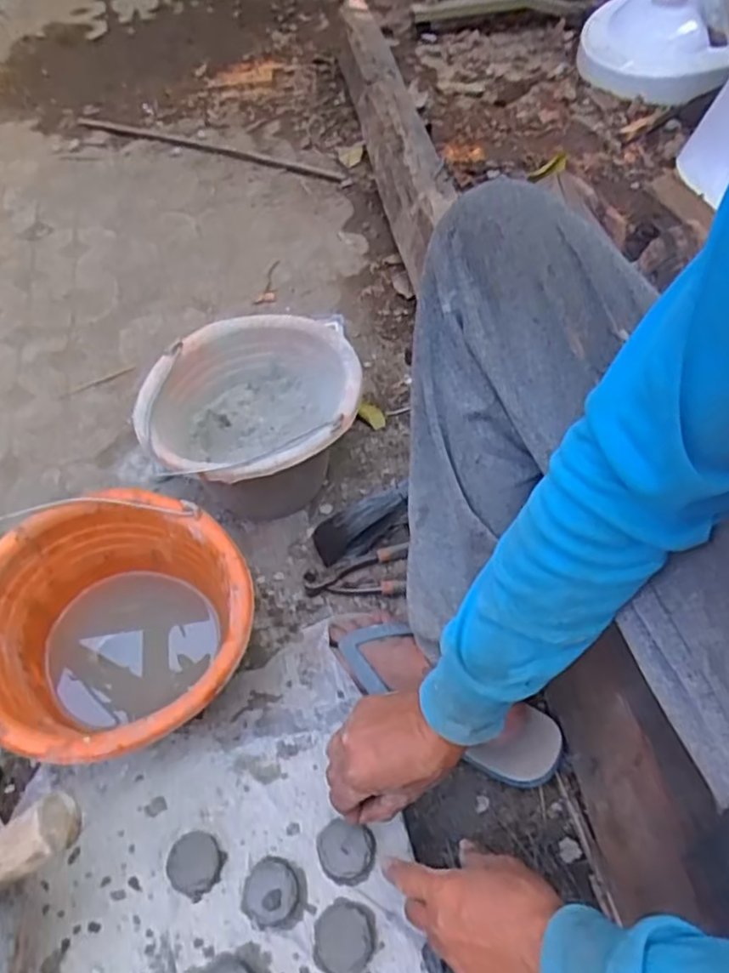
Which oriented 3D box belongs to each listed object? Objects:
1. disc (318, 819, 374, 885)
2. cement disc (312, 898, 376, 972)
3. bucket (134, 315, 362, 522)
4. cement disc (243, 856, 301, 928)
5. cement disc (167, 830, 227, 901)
[{"bbox_3d":[-0.016,0.302,0.558,0.047,0.018,0.043,1,52,-1],"label":"disc"},{"bbox_3d":[-0.016,0.354,0.530,0.048,0.013,0.049,-1,53,1],"label":"cement disc"},{"bbox_3d":[-0.131,-0.064,0.831,0.241,0.171,0.235,-1,53,1],"label":"bucket"},{"bbox_3d":[-0.076,0.328,0.549,0.044,0.022,0.048,-1,53,1],"label":"cement disc"},{"bbox_3d":[-0.142,0.312,0.563,0.044,0.018,0.048,-1,53,1],"label":"cement disc"}]

